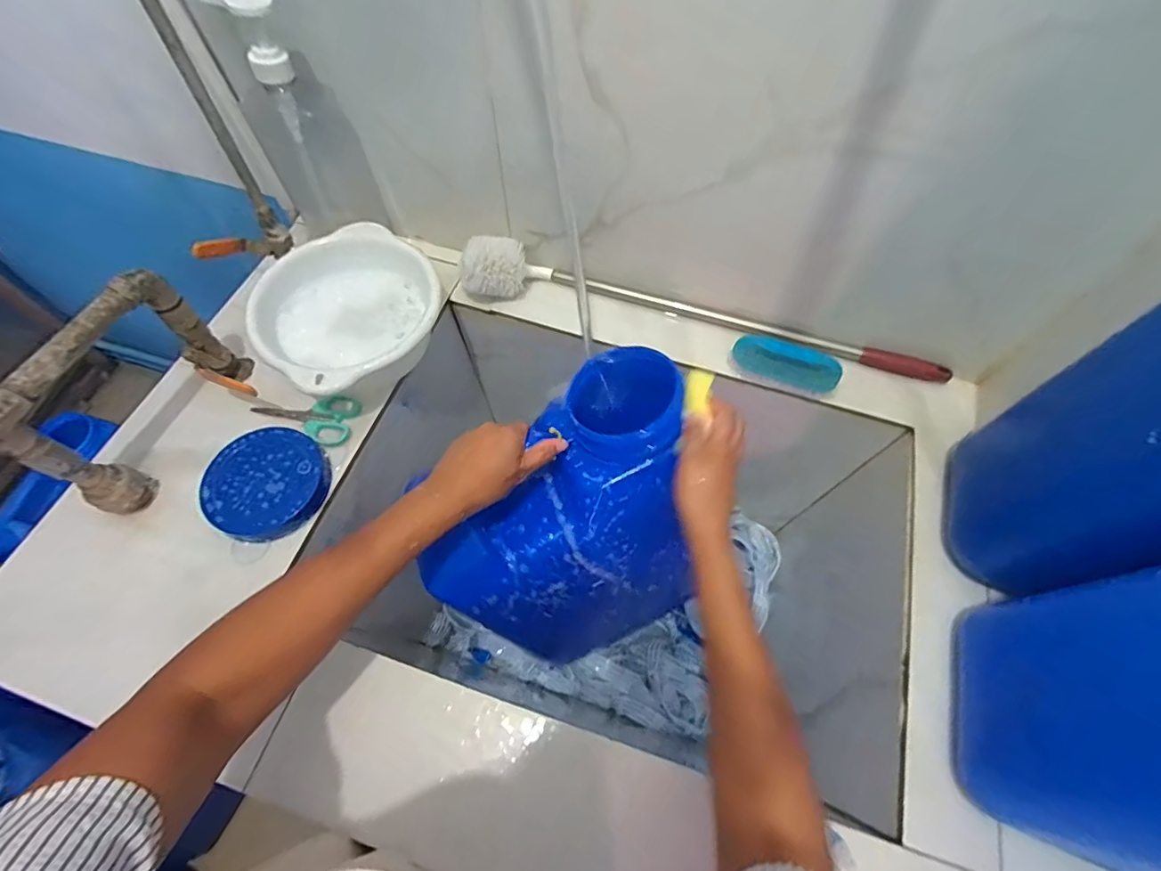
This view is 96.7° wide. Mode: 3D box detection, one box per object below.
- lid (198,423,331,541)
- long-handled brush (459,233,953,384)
[{"bbox_3d":[-0.326,0.050,0.542,0.115,0.027,0.119,0,63,0],"label":"lid"},{"bbox_3d":[0.146,-0.162,0.635,0.600,0.074,0.075,10,64,5],"label":"long-handled brush"}]

